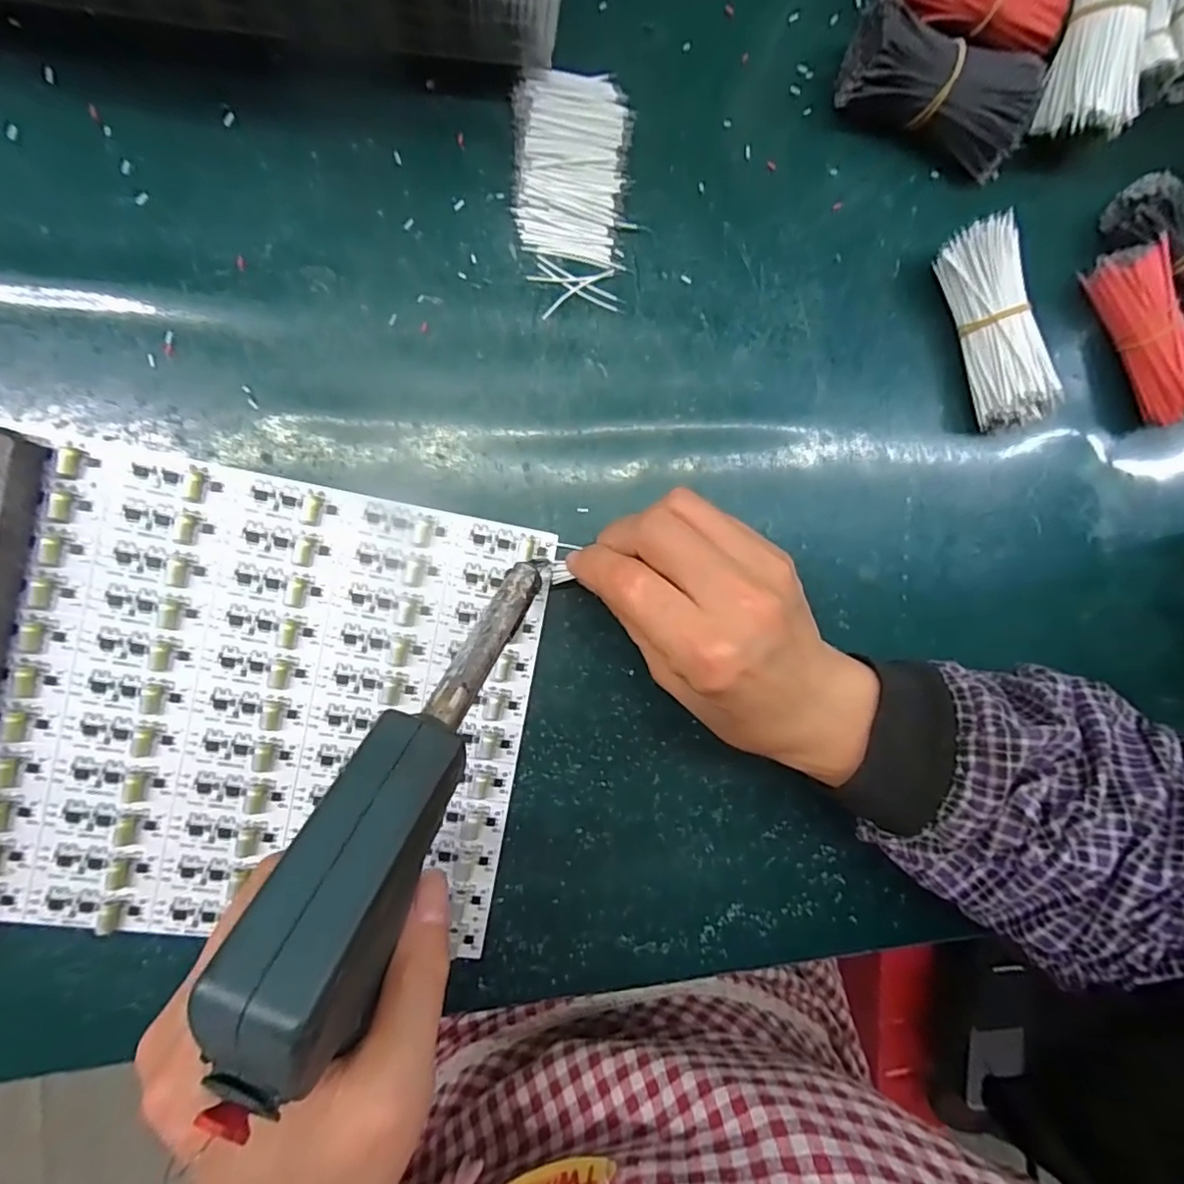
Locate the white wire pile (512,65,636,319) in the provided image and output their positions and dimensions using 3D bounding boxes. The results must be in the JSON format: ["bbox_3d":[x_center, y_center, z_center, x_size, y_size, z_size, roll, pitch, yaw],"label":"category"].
[{"bbox_3d":[-0.008,-0.183,0.266,0.052,0.012,0.100,-3,92,-10],"label":"white wire pile"}]

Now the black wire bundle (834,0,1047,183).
[{"bbox_3d":[0.167,-0.241,0.283,0.096,0.038,0.034,21,88,-10],"label":"black wire bundle"}]

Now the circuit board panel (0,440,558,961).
[{"bbox_3d":[-0.133,0.051,0.251,0.203,0.005,0.192,10,89,-10],"label":"circuit board panel"}]

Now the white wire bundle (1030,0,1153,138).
[{"bbox_3d":[0.248,-0.272,0.276,0.036,0.028,0.091,-2,111,-10],"label":"white wire bundle"}]

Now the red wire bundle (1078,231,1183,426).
[{"bbox_3d":[0.292,-0.134,0.307,0.029,0.027,0.092,-29,96,-8],"label":"red wire bundle"}]

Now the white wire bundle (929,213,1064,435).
[{"bbox_3d":[0.201,-0.131,0.294,0.035,0.029,0.097,-25,95,-8],"label":"white wire bundle"}]

